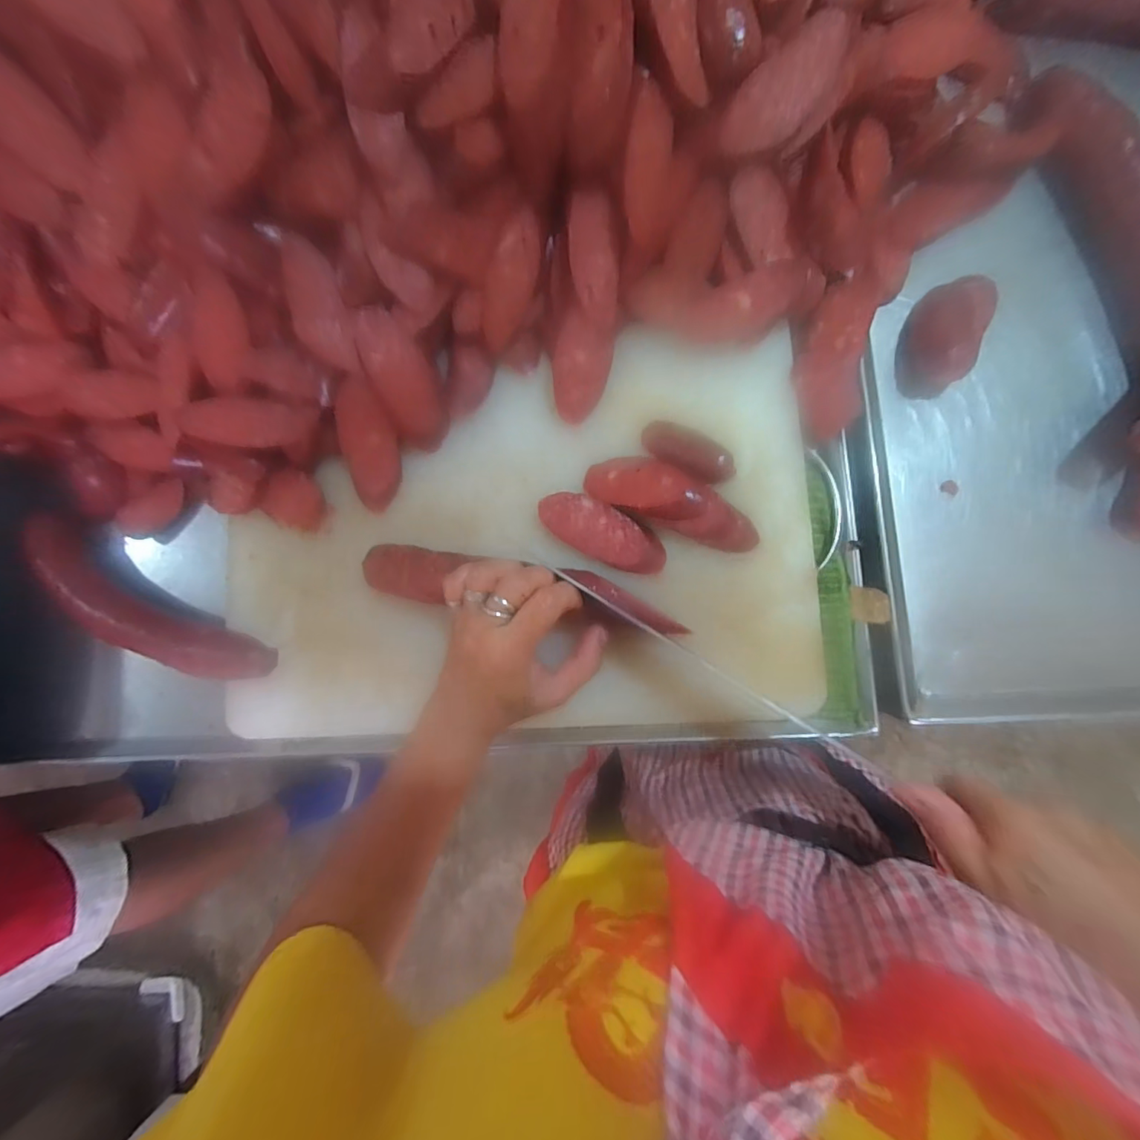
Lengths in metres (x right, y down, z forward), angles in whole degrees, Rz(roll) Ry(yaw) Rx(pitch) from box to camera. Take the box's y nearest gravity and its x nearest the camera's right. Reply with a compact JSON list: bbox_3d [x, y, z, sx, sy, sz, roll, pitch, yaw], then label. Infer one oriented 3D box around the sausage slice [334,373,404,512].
[{"bbox_3d":[-0.147,-0.092,0.377,0.037,0.012,0.096,-2,112,6],"label":"sausage slice"}]

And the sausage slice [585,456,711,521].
[{"bbox_3d":[0.051,-0.059,0.356,0.087,0.015,0.040,20,90,25],"label":"sausage slice"}]

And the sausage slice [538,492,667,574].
[{"bbox_3d":[0.024,-0.027,0.367,0.094,0.014,0.035,29,89,8],"label":"sausage slice"}]

